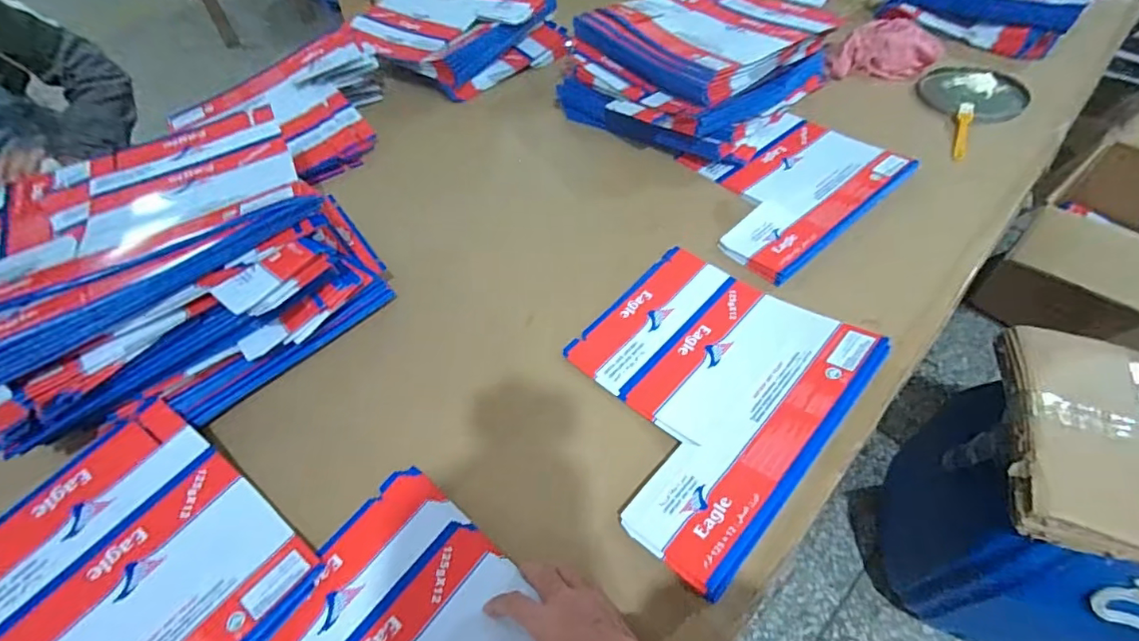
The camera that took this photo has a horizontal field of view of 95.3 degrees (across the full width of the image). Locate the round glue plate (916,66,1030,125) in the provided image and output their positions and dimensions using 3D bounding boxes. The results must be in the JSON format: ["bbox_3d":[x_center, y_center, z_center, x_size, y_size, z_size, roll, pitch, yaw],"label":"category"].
[{"bbox_3d":[0.734,-0.413,0.945,0.160,0.020,0.167,-2,52,3],"label":"round glue plate"}]

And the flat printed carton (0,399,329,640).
[{"bbox_3d":[-0.458,0.289,0.476,0.300,0.028,0.356,30,63,22],"label":"flat printed carton"}]

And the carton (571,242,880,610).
[{"bbox_3d":[0.140,0.070,0.592,0.294,0.019,0.346,30,59,36],"label":"carton"}]

